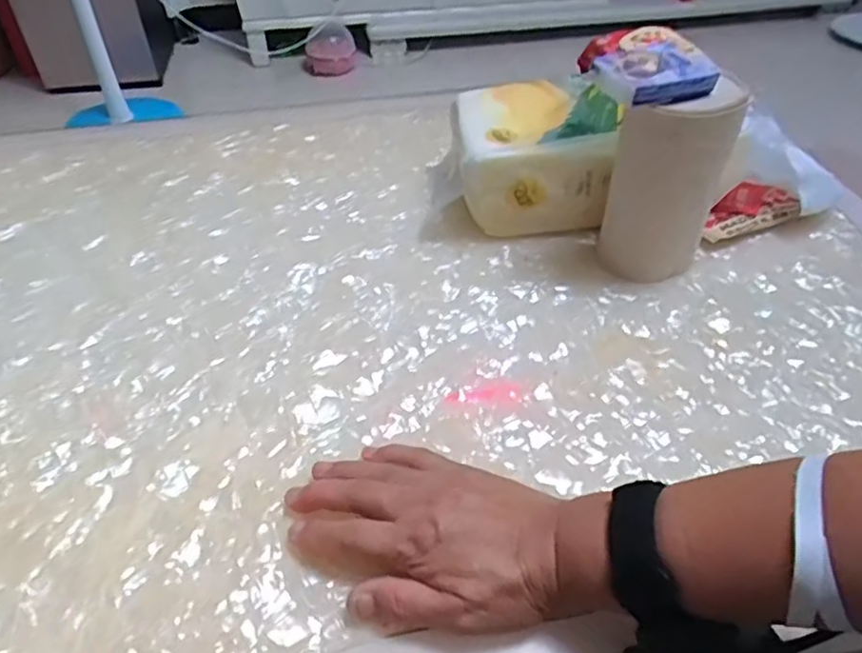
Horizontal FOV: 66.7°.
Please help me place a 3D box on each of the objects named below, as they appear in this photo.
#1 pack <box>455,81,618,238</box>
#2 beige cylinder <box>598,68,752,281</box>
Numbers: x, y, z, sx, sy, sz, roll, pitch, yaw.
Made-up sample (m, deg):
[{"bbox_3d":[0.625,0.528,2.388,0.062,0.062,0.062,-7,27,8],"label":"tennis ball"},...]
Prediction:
[{"bbox_3d":[0.092,-0.159,0.611,0.134,0.100,0.125,5,44,5],"label":"pack"},{"bbox_3d":[0.185,-0.113,0.521,0.080,0.158,0.076,16,46,16],"label":"beige cylinder"}]

